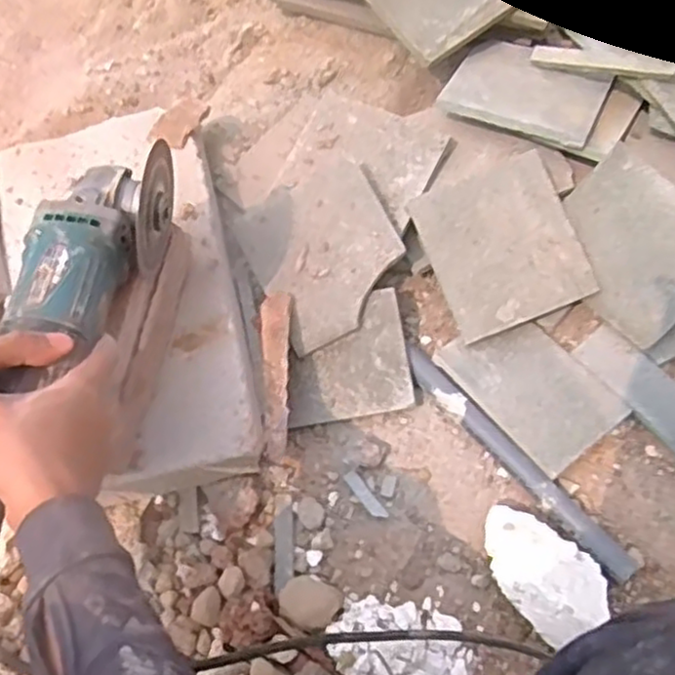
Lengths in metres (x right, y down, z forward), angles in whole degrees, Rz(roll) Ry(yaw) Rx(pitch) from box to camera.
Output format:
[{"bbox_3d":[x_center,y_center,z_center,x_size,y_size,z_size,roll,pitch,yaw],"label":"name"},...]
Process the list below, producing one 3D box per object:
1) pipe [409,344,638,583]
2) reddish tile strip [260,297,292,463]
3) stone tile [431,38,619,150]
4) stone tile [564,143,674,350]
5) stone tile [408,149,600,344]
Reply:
[{"bbox_3d":[0.151,0.103,0.615,0.022,0.017,0.261,-38,69,-14],"label":"pipe"},{"bbox_3d":[-0.055,0.030,0.620,0.026,0.017,0.160,-2,65,2],"label":"reddish tile strip"},{"bbox_3d":[0.194,-0.253,0.716,0.147,0.013,0.134,21,55,15],"label":"stone tile"},{"bbox_3d":[0.273,-0.084,0.651,0.149,0.010,0.126,45,102,14],"label":"stone tile"},{"bbox_3d":[0.154,-0.087,0.660,0.131,0.009,0.145,-22,80,1],"label":"stone tile"}]

